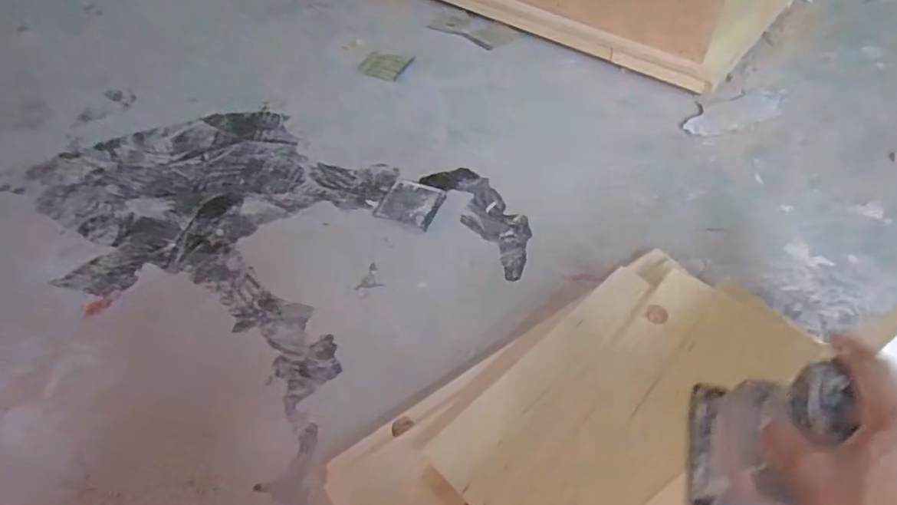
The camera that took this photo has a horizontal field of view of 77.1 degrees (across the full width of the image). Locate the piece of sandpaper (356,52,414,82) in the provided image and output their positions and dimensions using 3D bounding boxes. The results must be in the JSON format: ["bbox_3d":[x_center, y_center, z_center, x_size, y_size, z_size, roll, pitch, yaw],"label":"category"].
[{"bbox_3d":[-0.171,-0.503,1.519,0.126,0.010,0.115,15,54,14],"label":"piece of sandpaper"}]

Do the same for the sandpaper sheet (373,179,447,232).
[{"bbox_3d":[-0.077,-0.102,1.165,0.118,0.009,0.127,15,49,14],"label":"sandpaper sheet"}]

